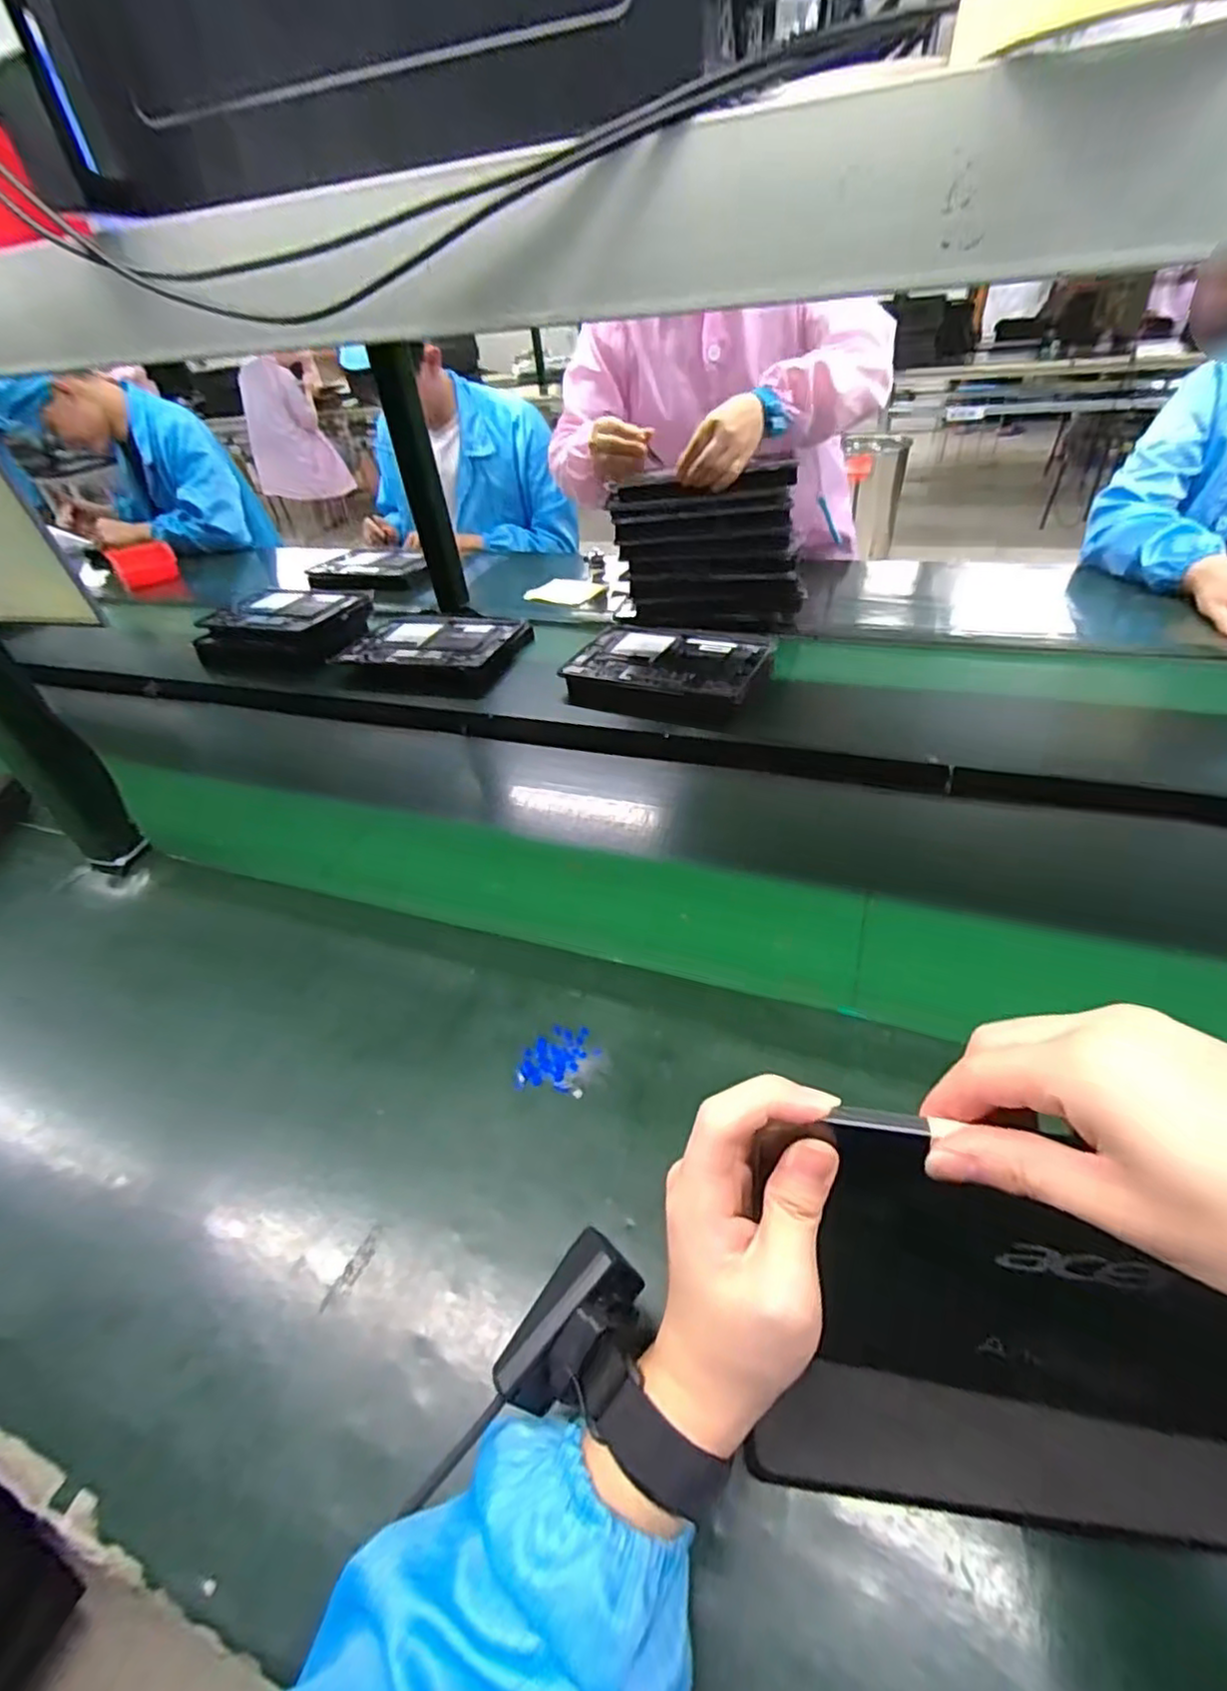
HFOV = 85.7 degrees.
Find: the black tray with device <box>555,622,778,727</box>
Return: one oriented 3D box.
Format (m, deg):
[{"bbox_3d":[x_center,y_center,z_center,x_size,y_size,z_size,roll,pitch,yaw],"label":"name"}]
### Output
[{"bbox_3d":[0.076,-0.251,0.916,0.260,0.032,0.216,14,44,23],"label":"black tray with device"}]

